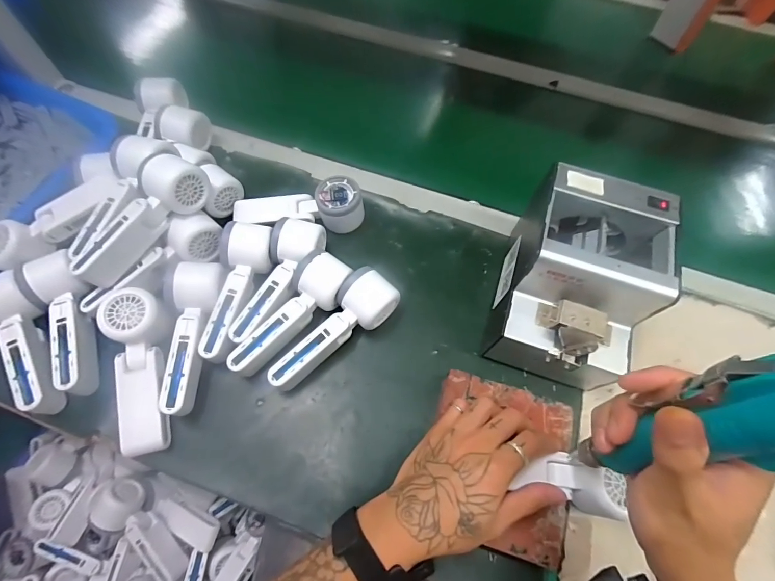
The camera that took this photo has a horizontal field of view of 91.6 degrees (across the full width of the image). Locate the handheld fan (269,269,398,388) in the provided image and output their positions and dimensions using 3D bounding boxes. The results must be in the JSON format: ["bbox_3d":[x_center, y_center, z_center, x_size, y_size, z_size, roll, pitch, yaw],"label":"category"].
[{"bbox_3d":[-0.059,0.047,0.420,0.057,0.057,0.160,39,68,15],"label":"handheld fan"}]

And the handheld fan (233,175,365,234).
[{"bbox_3d":[-0.114,-0.106,0.486,0.163,0.048,0.056,-6,64,-6],"label":"handheld fan"}]

